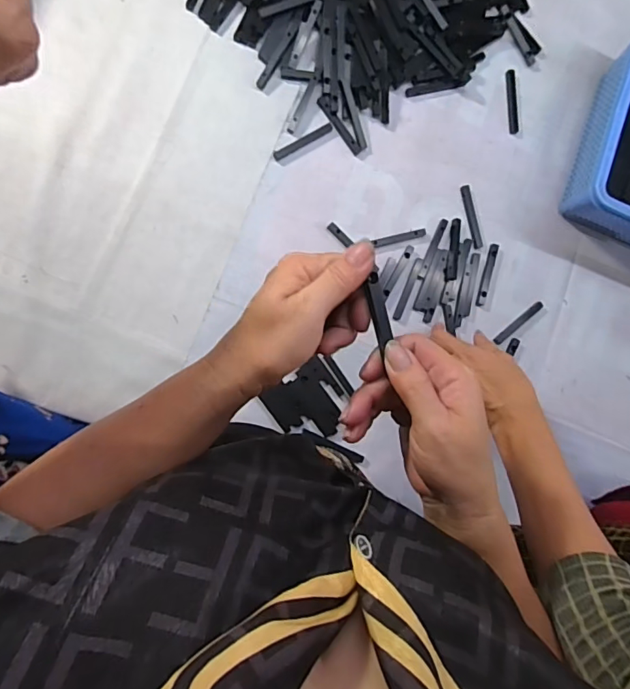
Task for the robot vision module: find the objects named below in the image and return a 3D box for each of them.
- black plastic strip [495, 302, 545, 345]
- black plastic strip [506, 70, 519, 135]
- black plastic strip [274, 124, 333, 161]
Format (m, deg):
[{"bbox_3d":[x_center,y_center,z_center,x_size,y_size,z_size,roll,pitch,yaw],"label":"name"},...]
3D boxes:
[{"bbox_3d":[0.242,-0.025,0.565,0.075,0.006,0.011,-38,94,-9],"label":"black plastic strip"},{"bbox_3d":[0.238,-0.291,0.571,0.012,0.004,0.076,-1,88,-10],"label":"black plastic strip"},{"bbox_3d":[-0.013,-0.228,0.533,0.075,0.004,0.010,-32,93,-9],"label":"black plastic strip"}]

